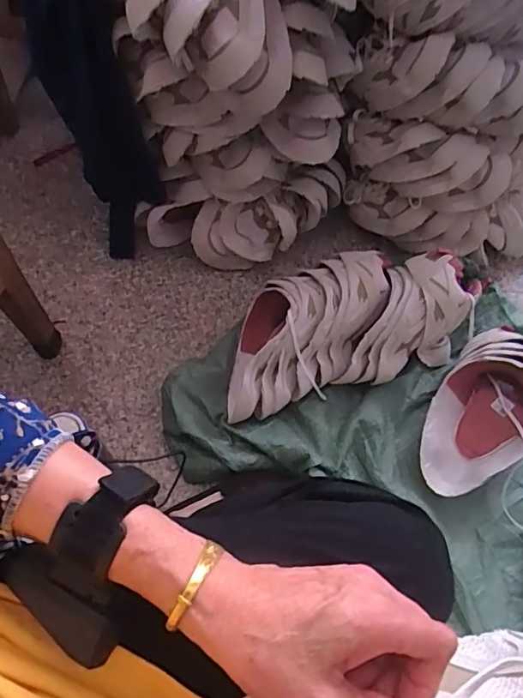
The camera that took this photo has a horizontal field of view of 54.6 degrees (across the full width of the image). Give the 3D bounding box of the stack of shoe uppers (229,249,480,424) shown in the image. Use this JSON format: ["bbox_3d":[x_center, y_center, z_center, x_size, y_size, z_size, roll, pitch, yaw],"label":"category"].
[{"bbox_3d":[0.134,-0.045,0.832,0.417,0.123,0.202,-16,65,-12],"label":"stack of shoe uppers"}]

